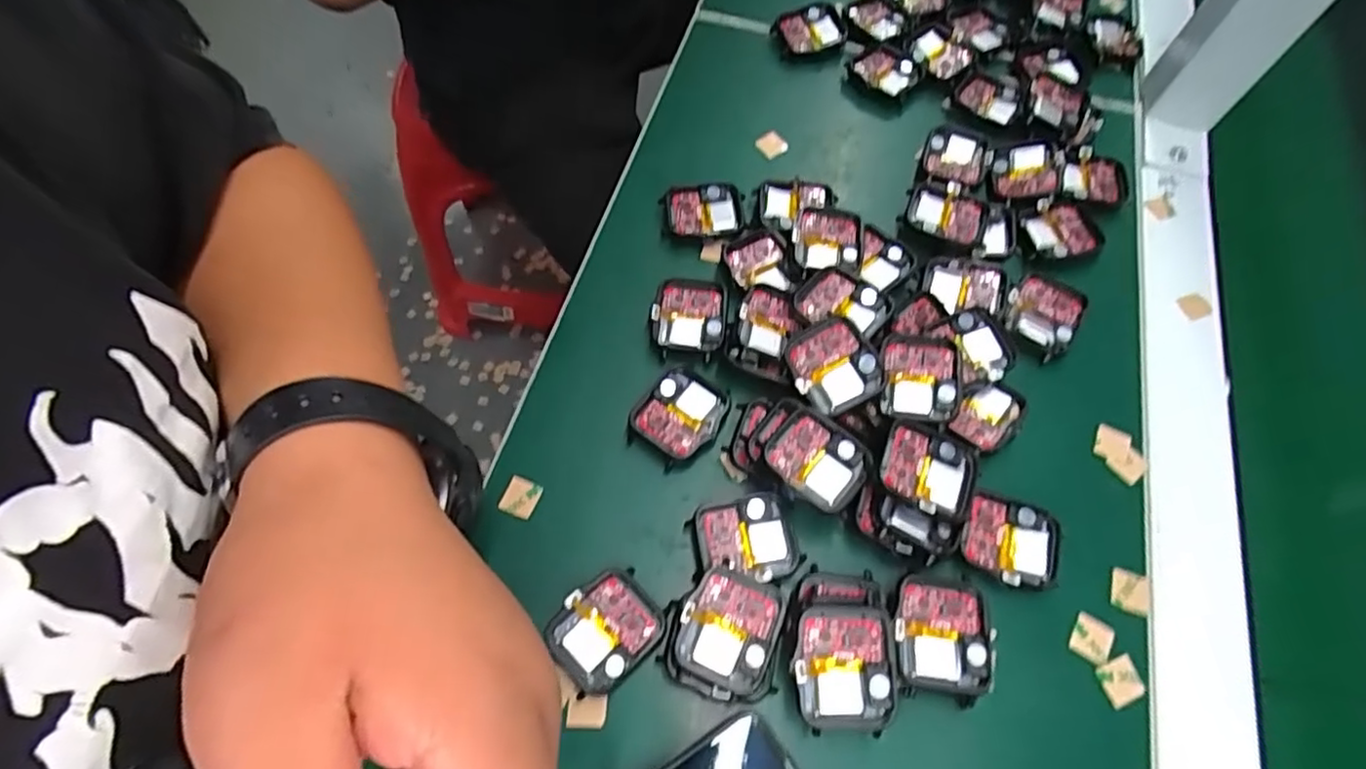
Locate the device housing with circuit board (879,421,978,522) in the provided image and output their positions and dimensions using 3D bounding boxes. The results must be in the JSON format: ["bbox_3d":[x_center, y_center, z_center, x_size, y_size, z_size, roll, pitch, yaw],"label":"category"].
[{"bbox_3d":[0.106,0.039,0.291,0.040,0.014,0.038,18,65,7],"label":"device housing with circuit board"}]

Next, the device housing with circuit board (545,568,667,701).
[{"bbox_3d":[-0.032,0.102,0.274,0.045,0.014,0.036,-41,71,-19],"label":"device housing with circuit board"}]

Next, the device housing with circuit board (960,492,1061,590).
[{"bbox_3d":[0.145,0.069,0.292,0.042,0.008,0.037,16,65,7],"label":"device housing with circuit board"}]

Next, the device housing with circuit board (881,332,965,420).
[{"bbox_3d":[0.109,-0.004,0.304,0.035,0.010,0.044,8,64,3],"label":"device housing with circuit board"}]

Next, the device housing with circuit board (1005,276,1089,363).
[{"bbox_3d":[0.188,-0.037,0.346,0.035,0.008,0.043,28,66,12],"label":"device housing with circuit board"}]

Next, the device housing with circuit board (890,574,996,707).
[{"bbox_3d":[0.104,0.104,0.270,0.040,0.019,0.045,5,64,1],"label":"device housing with circuit board"}]

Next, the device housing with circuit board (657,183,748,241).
[{"bbox_3d":[0.012,-0.097,0.371,0.047,0.005,0.035,-5,64,-4],"label":"device housing with circuit board"}]

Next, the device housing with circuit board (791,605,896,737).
[{"bbox_3d":[0.061,0.108,0.253,0.037,0.016,0.043,3,64,0],"label":"device housing with circuit board"}]

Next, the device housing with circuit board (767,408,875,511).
[{"bbox_3d":[0.059,0.033,0.289,0.043,0.005,0.037,30,67,13],"label":"device housing with circuit board"}]

